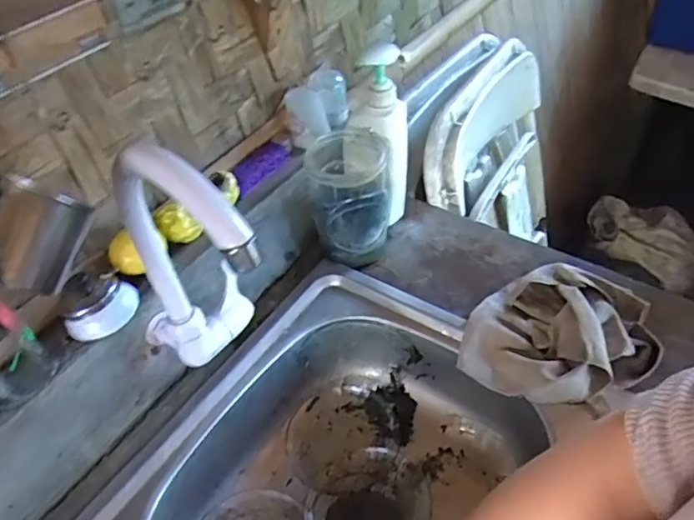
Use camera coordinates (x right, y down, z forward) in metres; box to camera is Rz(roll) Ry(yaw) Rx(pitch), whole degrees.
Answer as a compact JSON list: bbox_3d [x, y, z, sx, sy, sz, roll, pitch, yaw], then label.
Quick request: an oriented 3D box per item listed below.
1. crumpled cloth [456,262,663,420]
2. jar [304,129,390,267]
[{"bbox_3d":[0.231,0.074,0.615,0.189,0.048,0.163,10,48,15],"label":"crumpled cloth"},{"bbox_3d":[0.006,-0.084,0.731,0.093,0.147,0.121,-3,46,3],"label":"jar"}]

